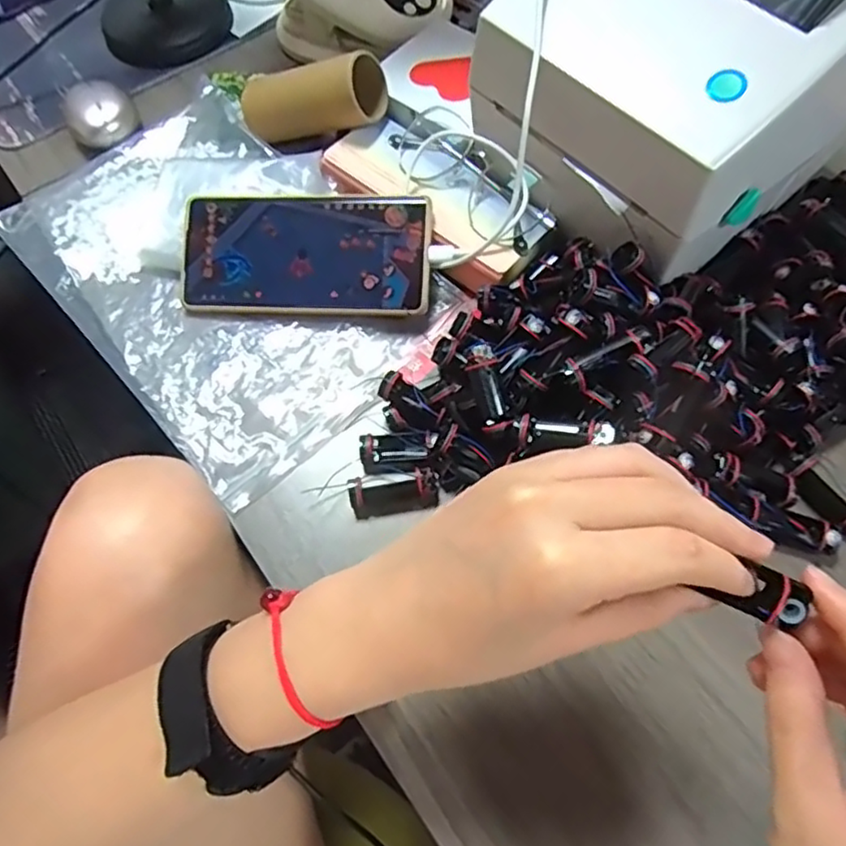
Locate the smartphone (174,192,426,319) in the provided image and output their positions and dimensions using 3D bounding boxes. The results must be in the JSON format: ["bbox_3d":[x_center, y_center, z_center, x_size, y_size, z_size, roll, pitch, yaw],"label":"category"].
[{"bbox_3d":[-0.077,-0.109,0.413,0.165,0.006,0.075,4,89,7],"label":"smartphone"}]

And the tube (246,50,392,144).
[{"bbox_3d":[-0.081,-0.226,0.447,0.105,0.048,0.038,-6,64,17],"label":"tube"}]

